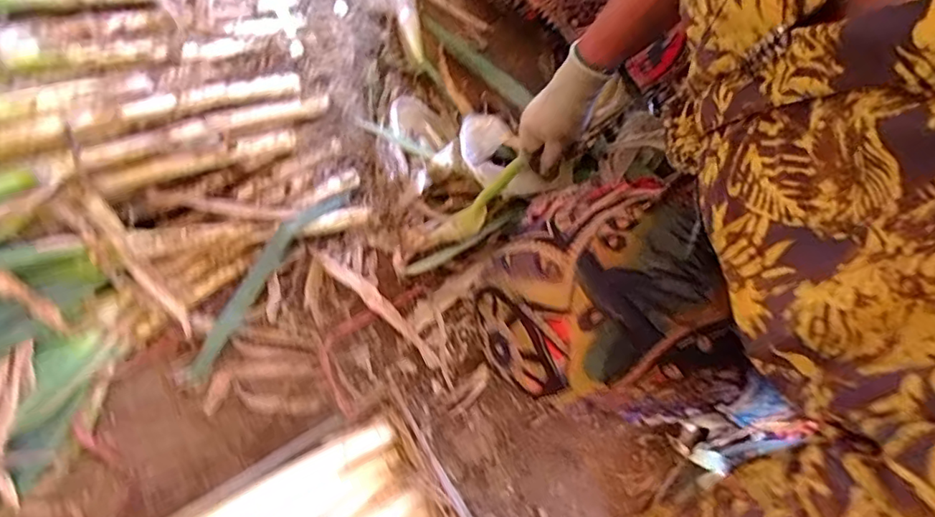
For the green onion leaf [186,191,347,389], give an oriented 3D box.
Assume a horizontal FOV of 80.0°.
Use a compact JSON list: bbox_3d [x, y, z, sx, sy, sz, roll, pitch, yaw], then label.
[{"bbox_3d":[-0.252,0.026,0.686,0.024,0.053,0.289,36,86,10],"label":"green onion leaf"}]

